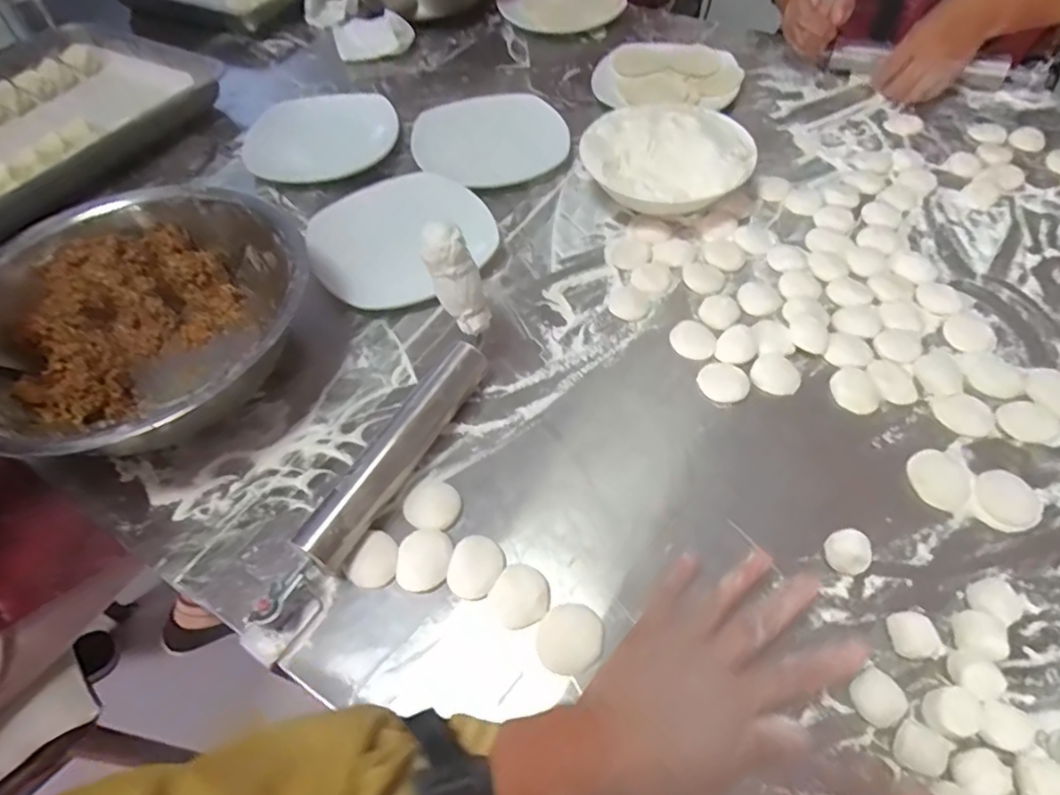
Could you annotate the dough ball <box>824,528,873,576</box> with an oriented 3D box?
[{"bbox_3d":[0.211,0.105,0.401,0.027,0.025,0.028,-2,55,2],"label":"dough ball"}]

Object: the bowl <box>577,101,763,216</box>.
[{"bbox_3d":[0.137,-0.234,0.615,0.163,0.068,0.140,21,58,17],"label":"bowl"}]

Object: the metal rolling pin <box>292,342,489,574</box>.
[{"bbox_3d":[-0.097,0.039,0.457,0.032,0.040,0.198,23,59,19],"label":"metal rolling pin"}]

